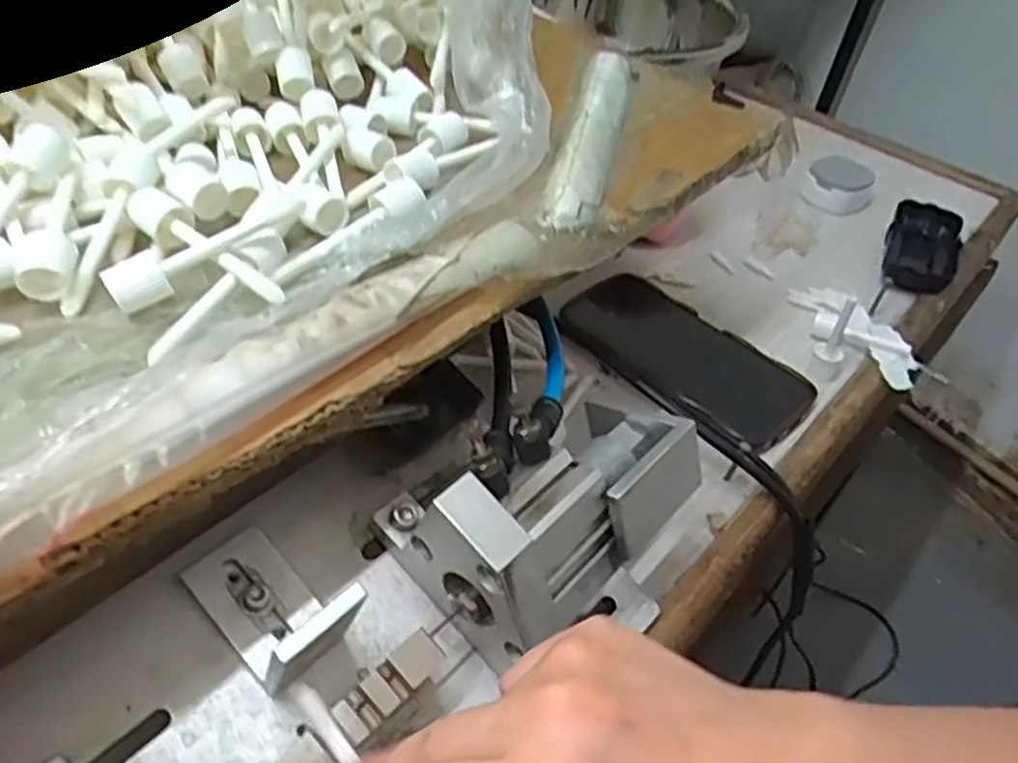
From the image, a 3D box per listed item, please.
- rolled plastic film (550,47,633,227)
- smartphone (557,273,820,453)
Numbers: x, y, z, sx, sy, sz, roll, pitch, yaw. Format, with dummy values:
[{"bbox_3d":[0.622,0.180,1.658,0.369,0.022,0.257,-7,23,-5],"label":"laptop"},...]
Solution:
[{"bbox_3d":[0.044,-0.131,0.403,0.025,0.015,0.173,12,45,5],"label":"rolled plastic film"},{"bbox_3d":[0.117,-0.020,0.523,0.081,0.016,0.173,-30,56,-31],"label":"smartphone"}]

